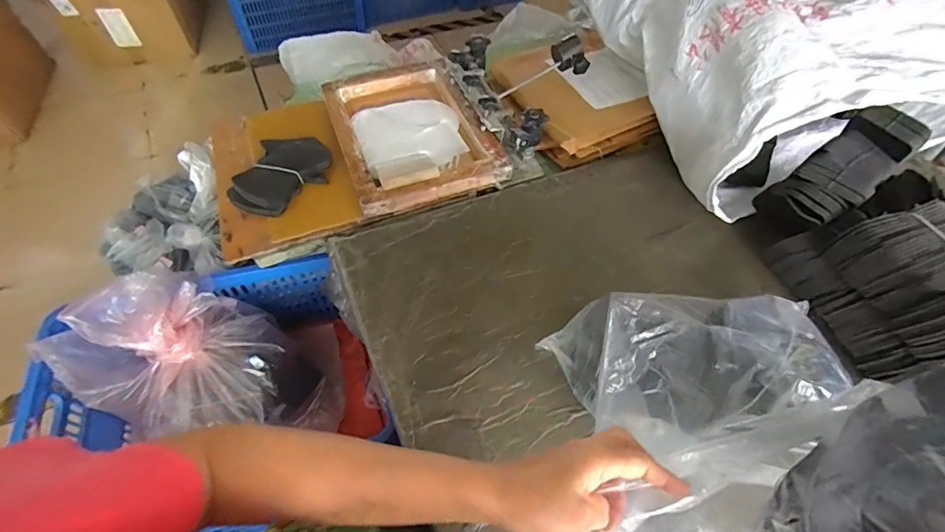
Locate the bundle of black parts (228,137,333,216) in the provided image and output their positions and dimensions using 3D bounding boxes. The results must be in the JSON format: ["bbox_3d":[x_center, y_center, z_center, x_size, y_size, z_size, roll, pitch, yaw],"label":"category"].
[{"bbox_3d":[-0.343,-0.166,0.757,0.126,0.034,0.170,23,58,10],"label":"bundle of black parts"}]

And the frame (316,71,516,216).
[{"bbox_3d":[-0.120,-0.271,0.819,0.272,0.044,0.361,-17,60,-15],"label":"frame"}]

